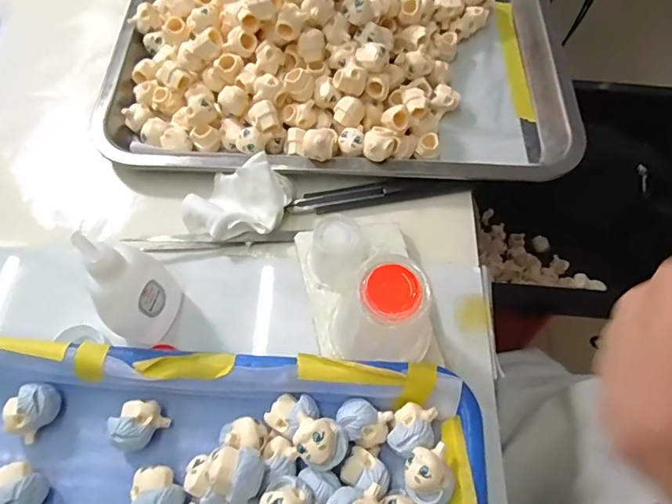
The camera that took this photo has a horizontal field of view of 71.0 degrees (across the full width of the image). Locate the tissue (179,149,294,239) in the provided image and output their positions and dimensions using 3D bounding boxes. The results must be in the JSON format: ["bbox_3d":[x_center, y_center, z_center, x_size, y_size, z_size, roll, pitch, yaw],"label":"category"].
[{"bbox_3d":[-0.065,-0.035,0.312,0.070,0.029,0.049,-8,65,-6],"label":"tissue"}]

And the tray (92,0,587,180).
[{"bbox_3d":[0.003,-0.175,0.358,0.349,0.068,0.249,3,65,-2],"label":"tray"}]

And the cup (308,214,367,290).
[{"bbox_3d":[0.001,0.002,0.287,0.032,0.044,0.033,1,64,-2],"label":"cup"}]

